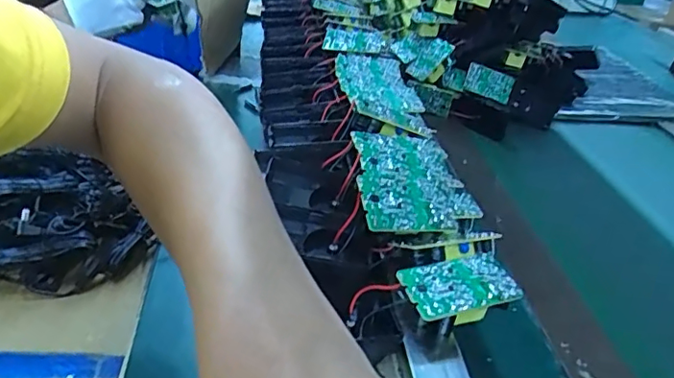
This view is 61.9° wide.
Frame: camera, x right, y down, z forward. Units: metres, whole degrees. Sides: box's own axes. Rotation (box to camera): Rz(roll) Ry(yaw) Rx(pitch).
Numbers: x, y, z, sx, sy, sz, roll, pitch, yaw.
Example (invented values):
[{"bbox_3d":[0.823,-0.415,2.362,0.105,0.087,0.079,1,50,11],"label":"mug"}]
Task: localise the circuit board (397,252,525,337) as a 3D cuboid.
[{"bbox_3d":[0.068,0.058,0.318,0.062,0.017,0.036,-11,43,-23],"label":"circuit board"}]

